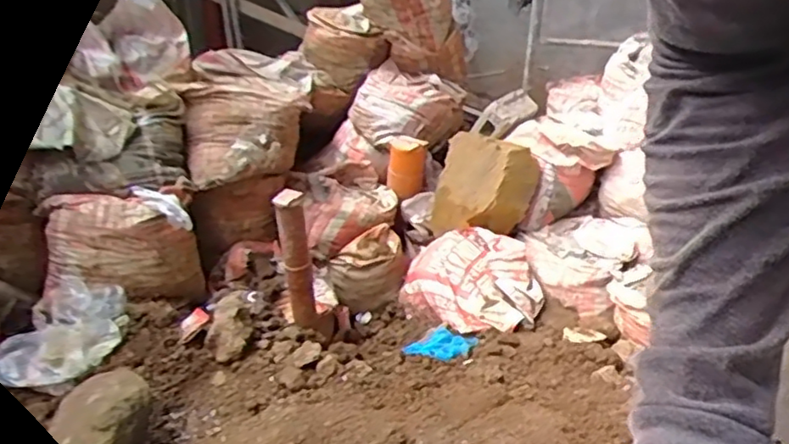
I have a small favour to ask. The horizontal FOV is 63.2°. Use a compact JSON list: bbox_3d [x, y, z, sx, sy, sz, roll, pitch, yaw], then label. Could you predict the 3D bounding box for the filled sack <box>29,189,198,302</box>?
[{"bbox_3d":[-0.652,0.062,1.490,0.338,0.218,0.192,-1,27,-1],"label":"filled sack"}]

